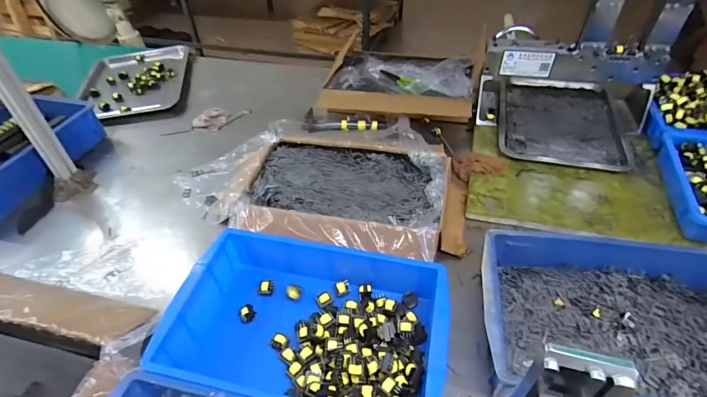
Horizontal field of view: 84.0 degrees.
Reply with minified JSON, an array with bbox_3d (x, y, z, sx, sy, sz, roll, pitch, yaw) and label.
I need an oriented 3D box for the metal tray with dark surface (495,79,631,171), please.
[{"bbox_3d":[0.477,-0.189,0.913,0.251,0.023,0.335,12,47,14],"label":"metal tray with dark surface"}]

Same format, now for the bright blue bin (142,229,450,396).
[{"bbox_3d":[-0.059,0.176,0.571,0.372,0.098,0.264,8,46,10],"label":"bright blue bin"}]

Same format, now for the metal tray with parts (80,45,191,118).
[{"bbox_3d":[-0.657,-0.361,1.183,0.296,0.030,0.408,-9,45,-7],"label":"metal tray with parts"}]

